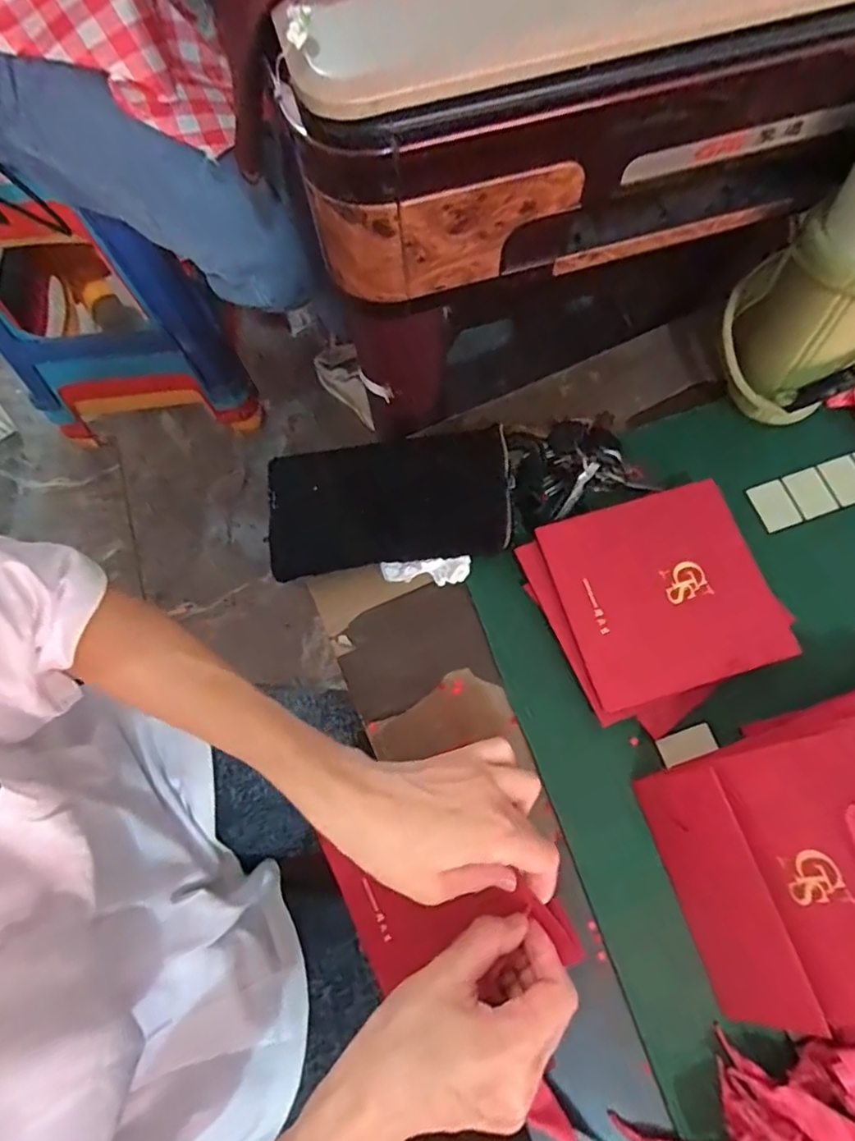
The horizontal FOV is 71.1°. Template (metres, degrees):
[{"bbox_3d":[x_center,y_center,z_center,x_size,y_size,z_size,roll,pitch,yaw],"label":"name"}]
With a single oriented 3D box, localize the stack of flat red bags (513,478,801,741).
[{"bbox_3d":[0.166,0.021,0.436,0.154,0.030,0.153,-25,73,-6],"label":"stack of flat red bags"}]

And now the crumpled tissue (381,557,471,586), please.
[{"bbox_3d":[-0.002,0.001,0.462,0.068,0.023,0.015,-1,72,2],"label":"crumpled tissue"}]

